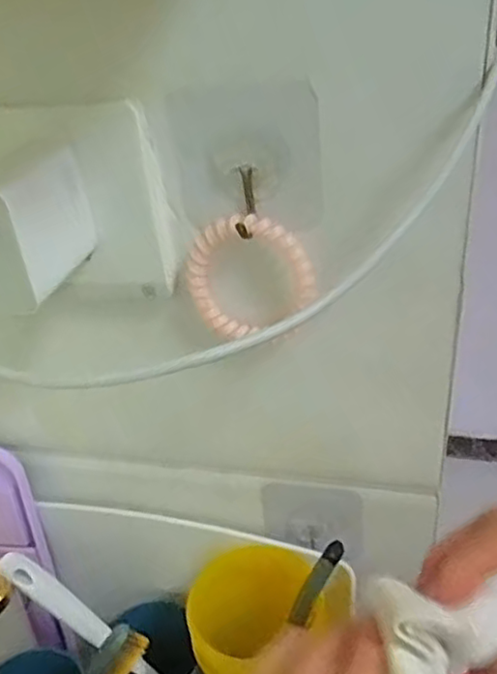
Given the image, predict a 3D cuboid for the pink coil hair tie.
[{"bbox_3d":[0.001,-0.023,0.282,0.056,0.058,0.011,1,32,11],"label":"pink coil hair tie"}]

